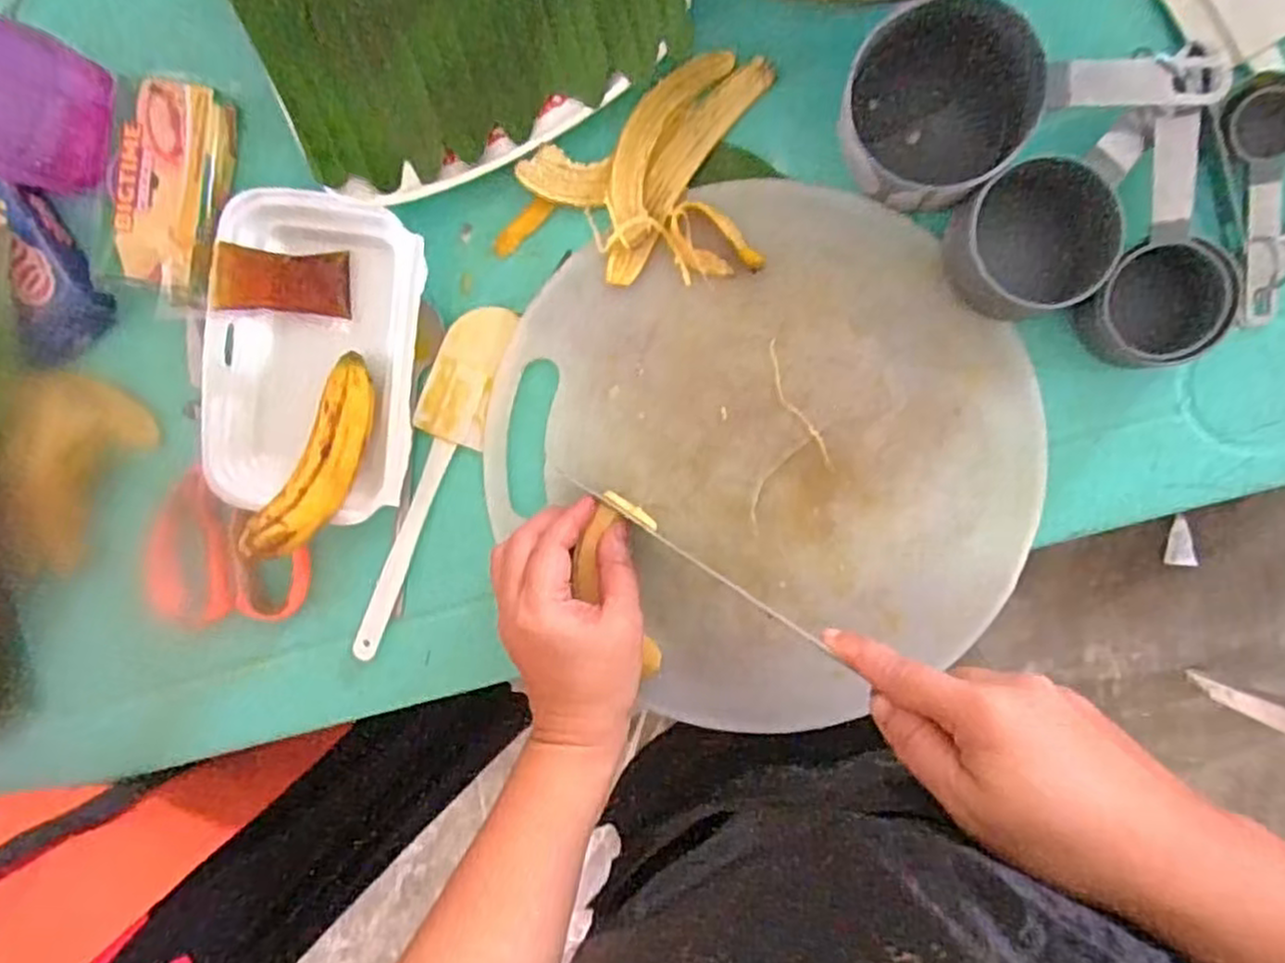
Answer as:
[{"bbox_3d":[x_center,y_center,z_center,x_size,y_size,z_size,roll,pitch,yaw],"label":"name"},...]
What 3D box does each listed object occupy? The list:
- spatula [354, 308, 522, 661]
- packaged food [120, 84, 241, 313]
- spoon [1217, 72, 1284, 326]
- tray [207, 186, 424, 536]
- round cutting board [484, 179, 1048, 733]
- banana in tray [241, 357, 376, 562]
[{"bbox_3d":[-0.127,0.005,0.446,0.040,0.007,0.226,19,96,6],"label":"spatula"},{"bbox_3d":[-0.275,-0.167,0.432,0.058,0.028,0.118,8,95,7],"label":"packaged food"},{"bbox_3d":[0.308,-0.138,0.365,0.033,0.012,0.113,-12,104,19],"label":"spoon"},{"bbox_3d":[-0.193,-0.072,0.435,0.123,0.023,0.181,10,95,7],"label":"tray"},{"bbox_3d":[0.067,-0.017,0.410,0.273,0.008,0.290,1,94,8],"label":"round cutting board"},{"bbox_3d":[-0.182,-0.012,0.423,0.032,0.028,0.123,20,79,6],"label":"banana in tray"}]

